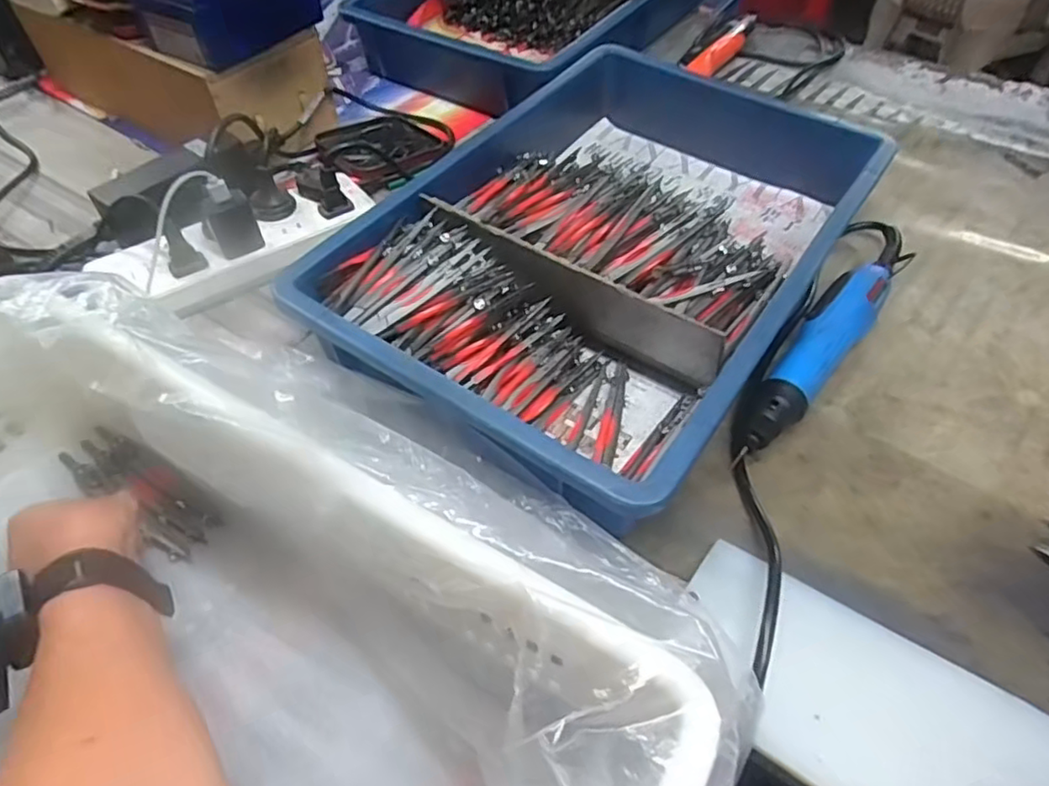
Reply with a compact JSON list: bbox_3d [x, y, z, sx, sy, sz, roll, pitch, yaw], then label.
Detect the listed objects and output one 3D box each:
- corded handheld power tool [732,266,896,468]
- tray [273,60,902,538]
[{"bbox_3d":[0.209,-0.028,0.458,0.038,0.034,0.211,35,58,24],"label":"corded handheld power tool"},{"bbox_3d":[0.076,-0.123,0.502,0.282,0.080,0.444,30,56,20],"label":"tray"}]

